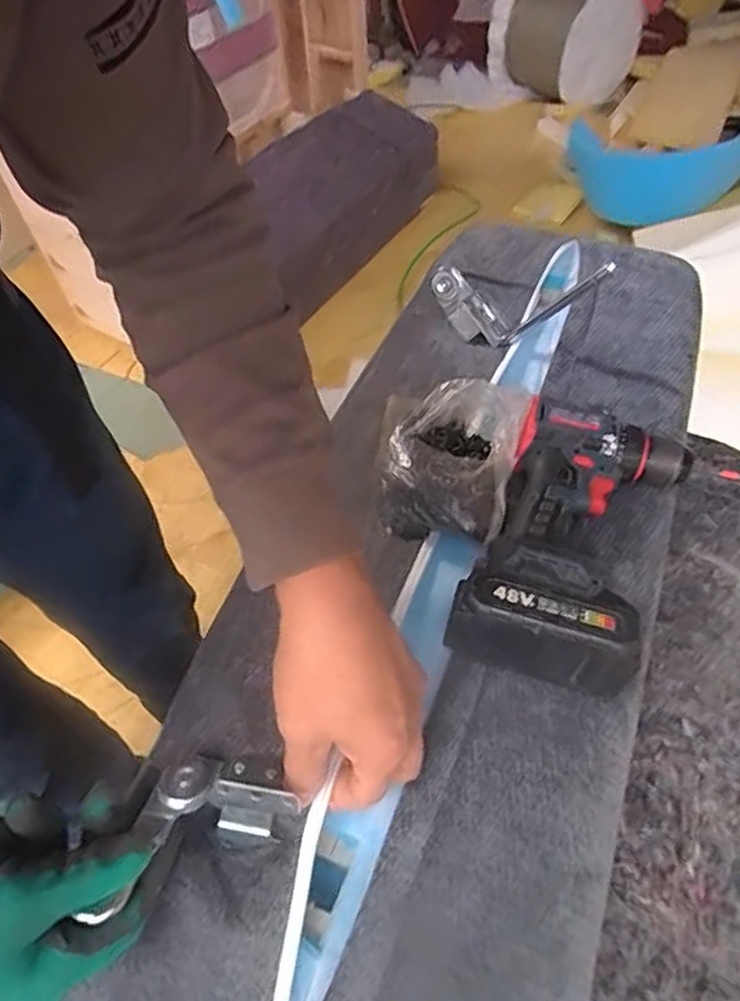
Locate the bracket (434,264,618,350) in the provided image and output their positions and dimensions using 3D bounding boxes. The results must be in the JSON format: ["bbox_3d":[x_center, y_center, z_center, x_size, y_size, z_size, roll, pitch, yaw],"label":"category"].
[{"bbox_3d":[0.146,-0.195,0.643,0.173,0.051,0.073,5,53,7],"label":"bracket"}]

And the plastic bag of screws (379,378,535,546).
[{"bbox_3d":[0.058,-0.037,0.523,0.124,0.069,0.137,14,54,13],"label":"plastic bag of screws"}]

